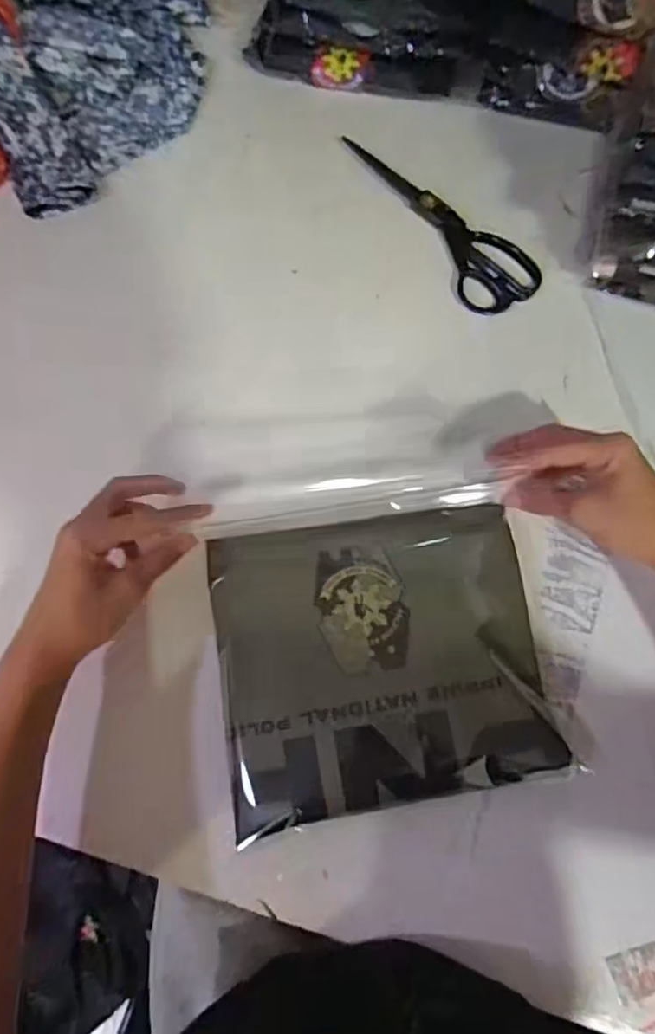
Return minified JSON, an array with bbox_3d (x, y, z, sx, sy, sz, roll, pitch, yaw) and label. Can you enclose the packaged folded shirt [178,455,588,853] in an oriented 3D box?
[{"bbox_3d":[0.033,0.071,0.448,0.227,0.040,0.255,-12,69,-1],"label":"packaged folded shirt"}]

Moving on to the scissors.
[{"bbox_3d":[0.099,-0.283,0.575,0.070,0.009,0.236,-38,75,-12],"label":"scissors"}]

